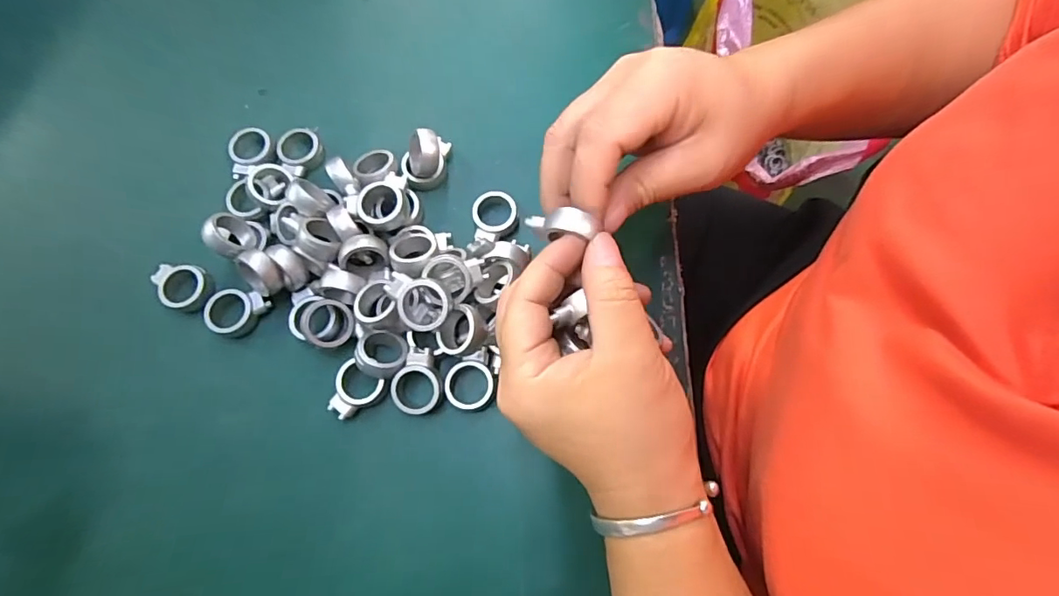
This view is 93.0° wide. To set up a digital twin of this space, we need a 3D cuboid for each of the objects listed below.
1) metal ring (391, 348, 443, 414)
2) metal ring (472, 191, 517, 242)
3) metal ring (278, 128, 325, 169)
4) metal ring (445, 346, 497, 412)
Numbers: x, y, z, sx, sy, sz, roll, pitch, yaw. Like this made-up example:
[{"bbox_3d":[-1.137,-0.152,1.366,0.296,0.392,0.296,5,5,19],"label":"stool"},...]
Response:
[{"bbox_3d":[-0.058,0.044,0.262,0.026,0.015,0.032,-4,72,0],"label":"metal ring"},{"bbox_3d":[-0.020,-0.047,0.291,0.025,0.011,0.030,-4,72,0],"label":"metal ring"},{"bbox_3d":[-0.139,-0.092,0.308,0.028,0.011,0.026,0,72,1],"label":"metal ring"},{"bbox_3d":[-0.031,0.044,0.264,0.026,0.009,0.030,-18,73,-5],"label":"metal ring"}]

